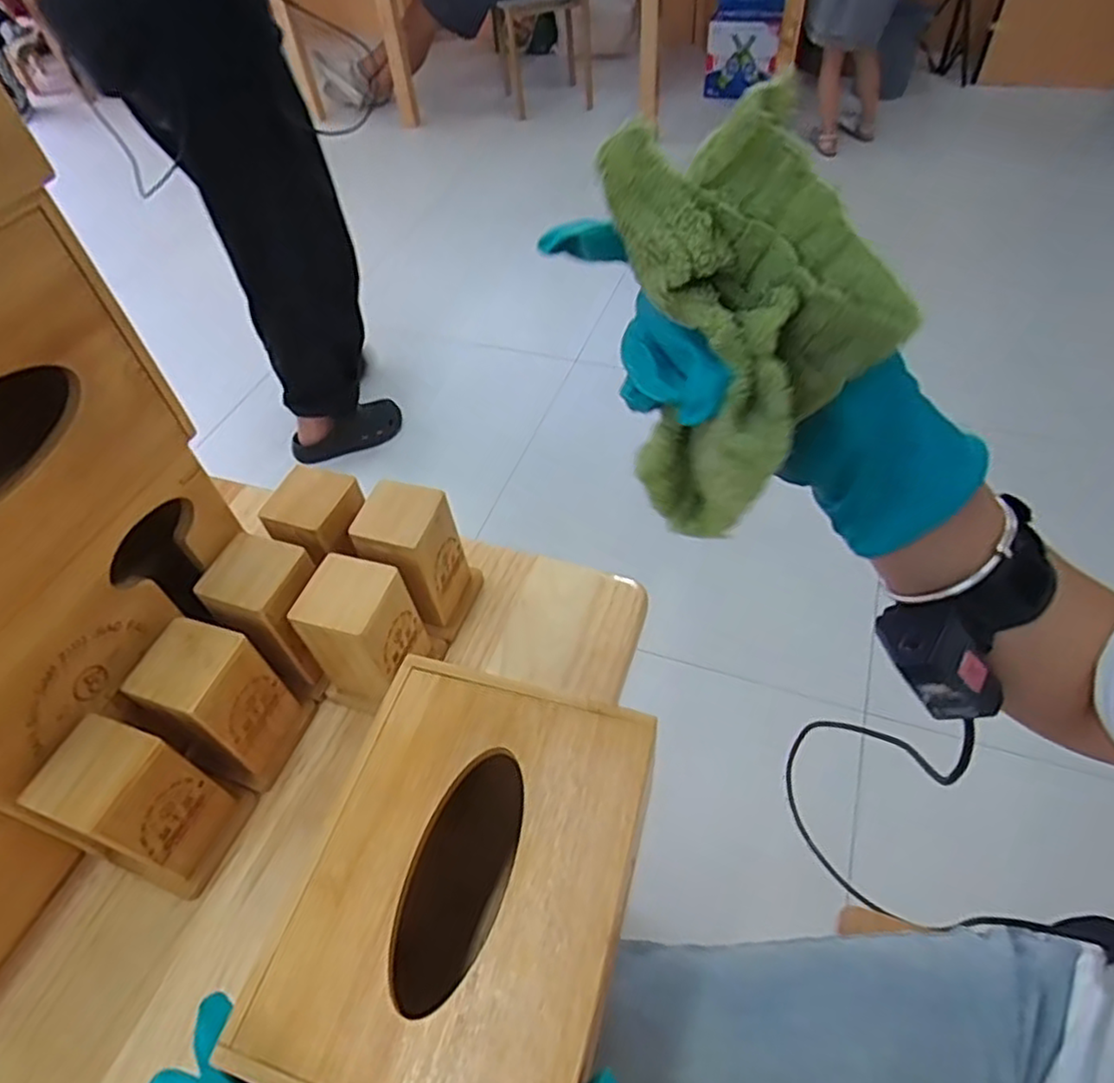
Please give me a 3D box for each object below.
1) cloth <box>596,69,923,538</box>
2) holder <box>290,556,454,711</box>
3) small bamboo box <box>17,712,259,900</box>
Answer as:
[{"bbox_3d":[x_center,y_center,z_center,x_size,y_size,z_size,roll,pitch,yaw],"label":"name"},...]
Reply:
[{"bbox_3d":[0.065,-0.074,0.239,0.070,0.124,0.079,-22,54,-14],"label":"cloth"},{"bbox_3d":[-0.102,0.052,0.377,0.046,0.083,0.053,17,54,18],"label":"holder"},{"bbox_3d":[-0.196,0.127,0.331,0.049,0.085,0.052,15,54,16],"label":"small bamboo box"}]

